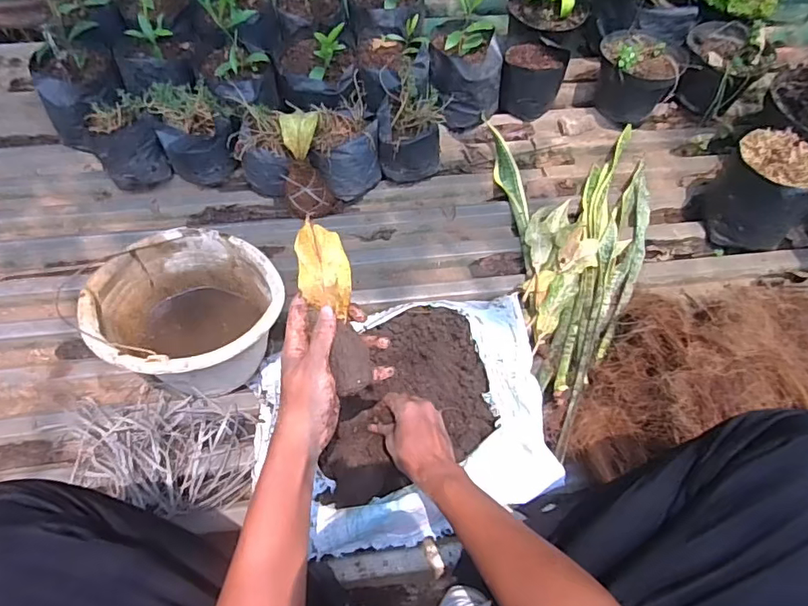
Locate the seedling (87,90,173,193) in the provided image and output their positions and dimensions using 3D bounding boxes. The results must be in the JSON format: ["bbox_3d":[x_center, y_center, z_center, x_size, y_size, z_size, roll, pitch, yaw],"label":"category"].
[{"bbox_3d":[-0.501,-0.283,0.953,0.115,0.141,0.095,-29,68,-17],"label":"seedling"}]

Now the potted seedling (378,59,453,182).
[{"bbox_3d":[0.015,-0.338,0.987,0.129,0.143,0.156,-4,63,-5],"label":"potted seedling"}]

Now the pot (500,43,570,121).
[{"bbox_3d":[0.265,-0.465,1.086,0.121,0.108,0.102,14,63,4],"label":"pot"}]

